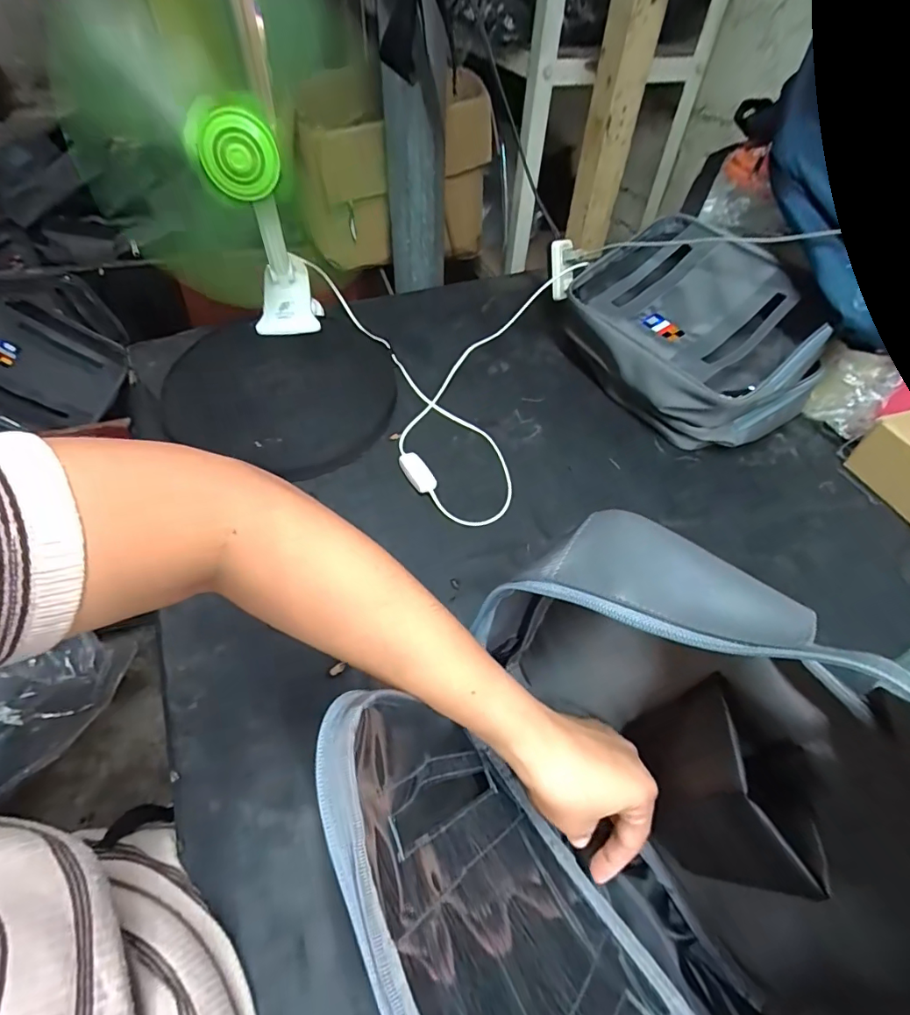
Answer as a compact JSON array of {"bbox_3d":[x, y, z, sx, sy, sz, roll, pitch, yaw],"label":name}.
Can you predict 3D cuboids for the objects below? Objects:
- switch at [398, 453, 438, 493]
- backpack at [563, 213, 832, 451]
[{"bbox_3d":[-0.043,-0.038,0.556,0.026,0.016,0.058,-22,56,-20],"label":"switch"},{"bbox_3d":[0.296,-0.226,0.640,0.233,0.152,0.299,-14,53,-14],"label":"backpack"}]

